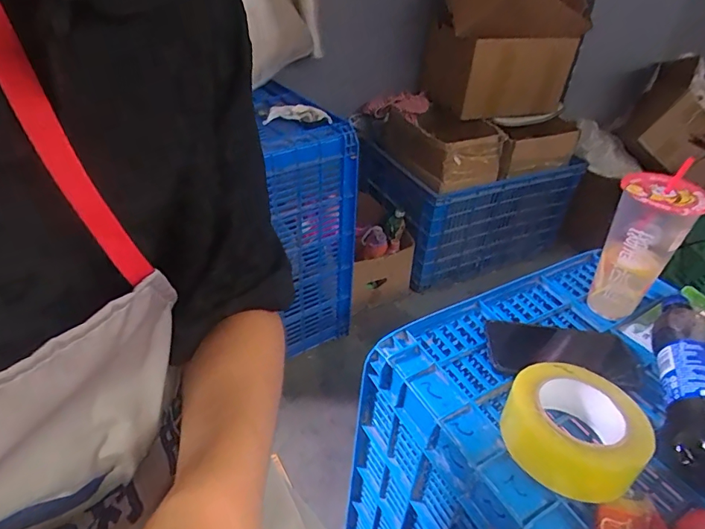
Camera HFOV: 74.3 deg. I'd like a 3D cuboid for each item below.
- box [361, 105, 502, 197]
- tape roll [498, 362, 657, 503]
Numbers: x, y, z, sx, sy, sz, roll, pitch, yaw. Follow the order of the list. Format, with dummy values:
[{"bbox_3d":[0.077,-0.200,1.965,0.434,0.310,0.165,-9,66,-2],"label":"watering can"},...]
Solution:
[{"bbox_3d":[0.264,-0.406,1.582,0.264,0.144,0.406,-17,41,-26],"label":"box"},{"bbox_3d":[0.207,0.155,0.442,0.112,0.062,0.126,-21,43,-29],"label":"tape roll"}]

